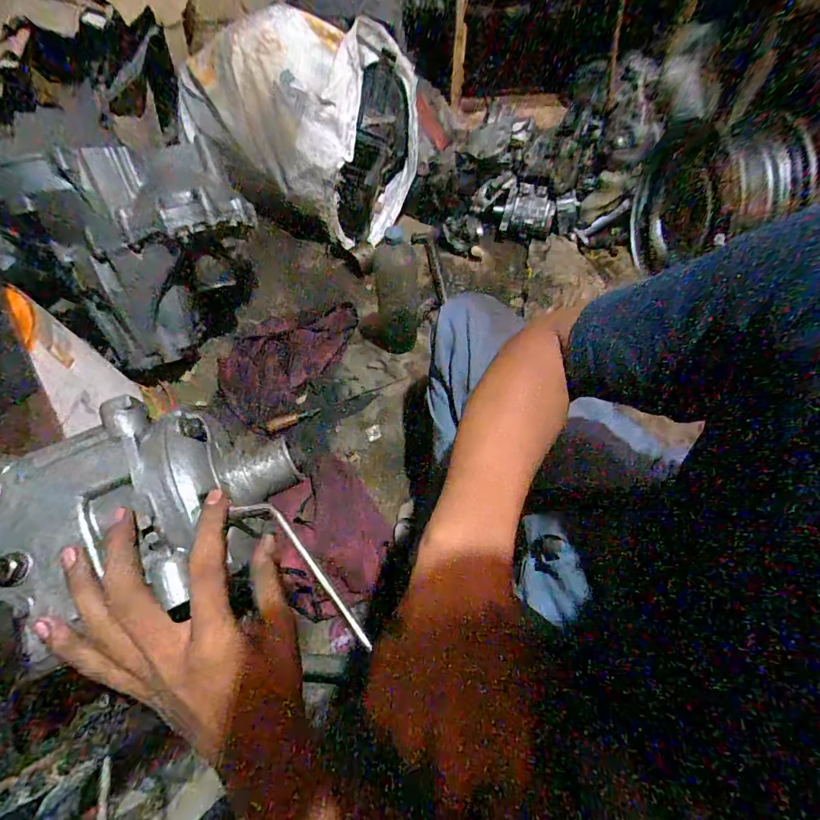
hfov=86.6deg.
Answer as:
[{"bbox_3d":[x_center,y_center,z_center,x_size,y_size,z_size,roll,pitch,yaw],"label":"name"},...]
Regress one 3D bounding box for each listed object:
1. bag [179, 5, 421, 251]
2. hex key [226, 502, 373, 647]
[{"bbox_3d":[-0.292,-0.690,1.098,0.595,0.356,0.351,9,62,6],"label":"bag"},{"bbox_3d":[-0.066,0.098,0.269,0.020,0.007,0.117,-42,74,-19],"label":"hex key"}]

